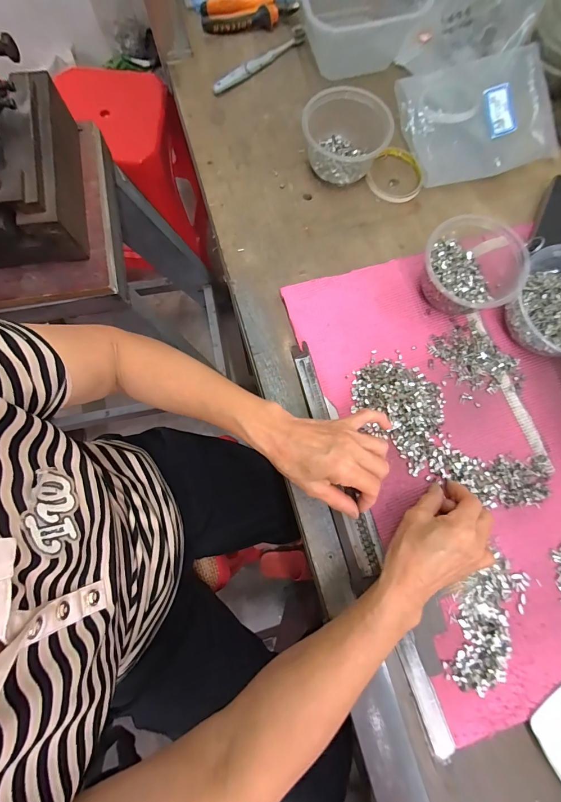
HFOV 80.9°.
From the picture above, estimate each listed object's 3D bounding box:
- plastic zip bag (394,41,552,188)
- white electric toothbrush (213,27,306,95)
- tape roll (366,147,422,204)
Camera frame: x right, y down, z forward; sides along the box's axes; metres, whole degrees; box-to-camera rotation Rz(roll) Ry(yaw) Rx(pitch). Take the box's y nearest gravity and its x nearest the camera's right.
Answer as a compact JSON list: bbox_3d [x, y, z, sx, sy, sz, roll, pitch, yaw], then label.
[{"bbox_3d":[0.285,-0.406,0.470,0.210,0.038,0.159,-16,79,-2],"label":"plastic zip bag"},{"bbox_3d":[-0.034,-0.517,0.499,0.172,0.016,0.023,-39,81,-6],"label":"white electric toothbrush"},{"bbox_3d":[0.168,-0.324,0.472,0.076,0.014,0.089,25,80,6],"label":"tape roll"}]

